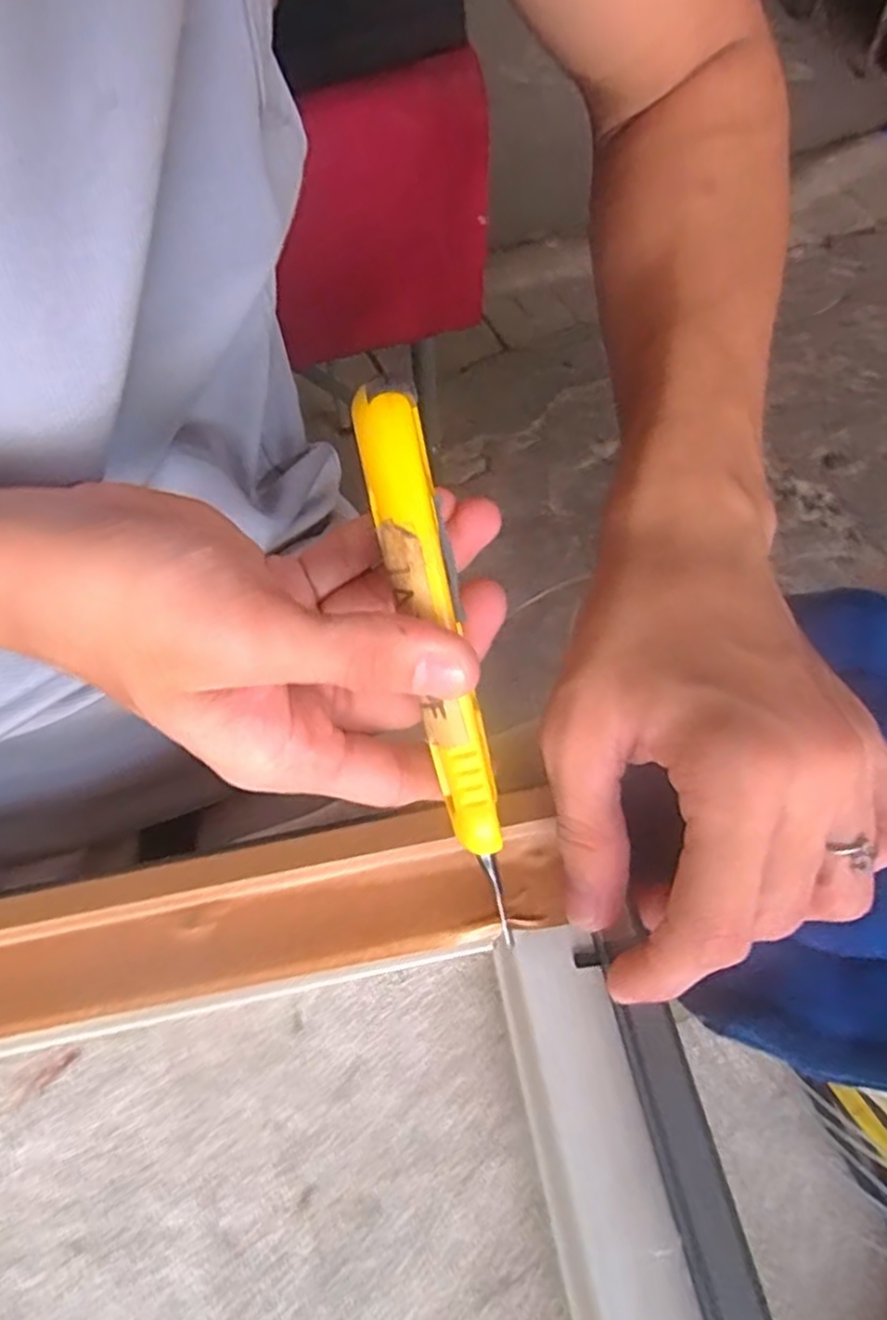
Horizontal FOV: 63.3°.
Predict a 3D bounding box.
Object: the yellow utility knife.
[{"bbox_3d":[0.000,0.002,0.189,0.017,0.012,0.145,-14,99,-4],"label":"yellow utility knife"}]

